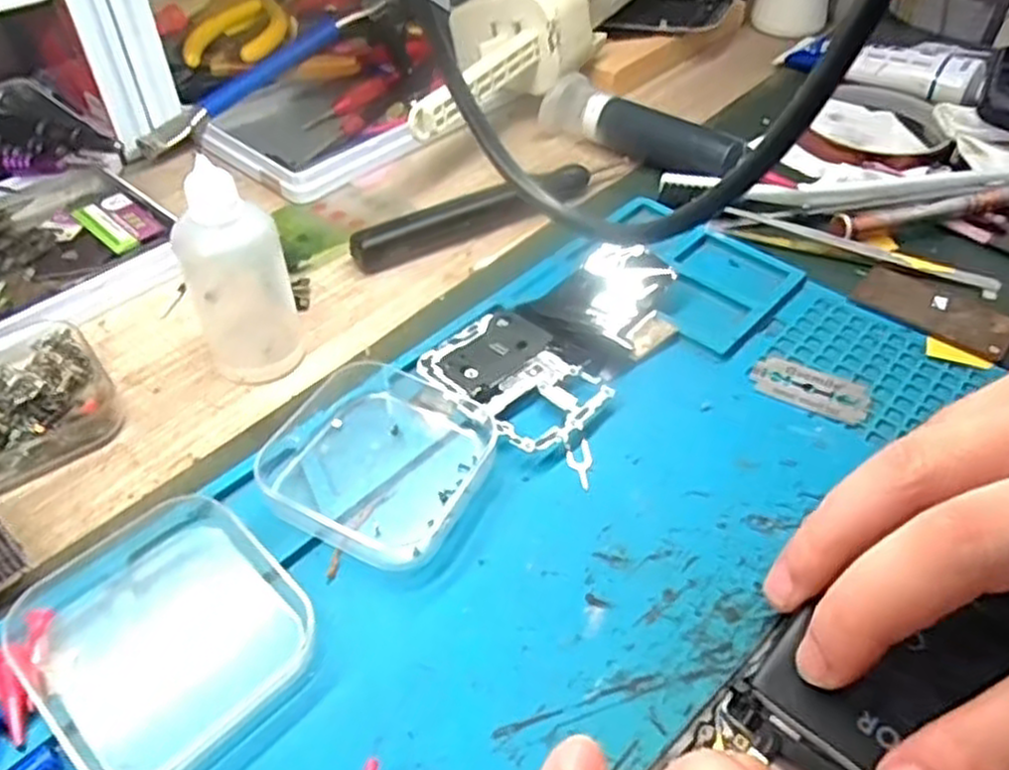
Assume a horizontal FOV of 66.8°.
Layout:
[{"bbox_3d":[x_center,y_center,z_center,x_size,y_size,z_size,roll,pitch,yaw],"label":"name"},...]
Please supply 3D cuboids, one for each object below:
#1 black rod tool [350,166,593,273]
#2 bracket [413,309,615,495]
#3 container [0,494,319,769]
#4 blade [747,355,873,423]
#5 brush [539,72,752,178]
[{"bbox_3d":[-0.011,-0.078,0.352,0.121,0.014,0.020,-23,50,-22],"label":"black rod tool"},{"bbox_3d":[0.008,0.001,0.277,0.077,0.007,0.047,35,54,29],"label":"bracket"},{"bbox_3d":[-0.092,0.066,0.209,0.066,0.012,0.066,33,53,27],"label":"container"},{"bbox_3d":[0.113,0.000,0.282,0.041,0.004,0.023,24,49,21],"label":"blade"},{"bbox_3d":[0.068,-0.129,0.396,0.109,0.026,0.024,32,53,27],"label":"brush"}]

